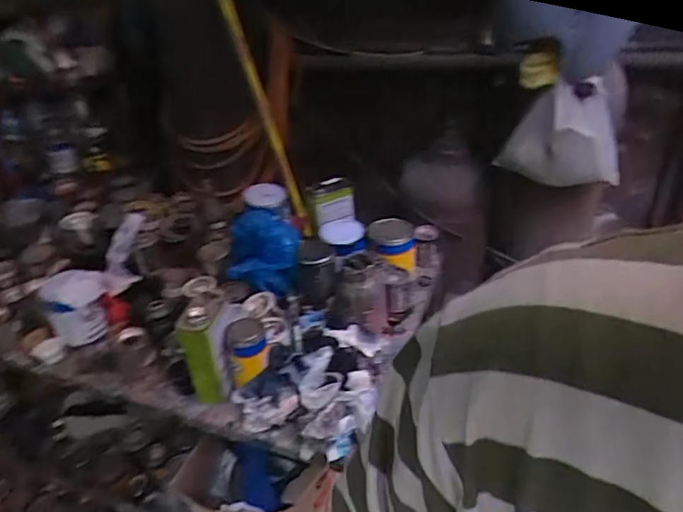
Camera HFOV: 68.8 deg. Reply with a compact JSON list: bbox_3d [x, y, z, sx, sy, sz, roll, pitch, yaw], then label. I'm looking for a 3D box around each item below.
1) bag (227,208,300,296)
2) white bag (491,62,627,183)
[{"bbox_3d":[-0.174,-0.019,1.105,0.154,0.110,0.168,-7,34,-4],"label":"bag"},{"bbox_3d":[0.504,-0.273,1.100,0.297,0.225,0.074,-12,34,-10],"label":"white bag"}]

